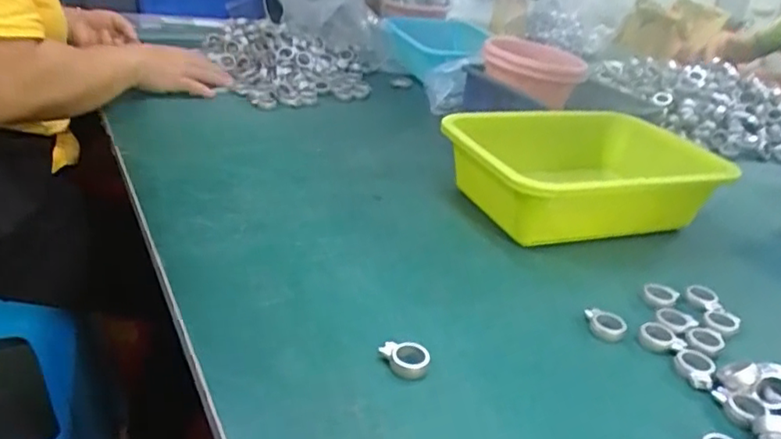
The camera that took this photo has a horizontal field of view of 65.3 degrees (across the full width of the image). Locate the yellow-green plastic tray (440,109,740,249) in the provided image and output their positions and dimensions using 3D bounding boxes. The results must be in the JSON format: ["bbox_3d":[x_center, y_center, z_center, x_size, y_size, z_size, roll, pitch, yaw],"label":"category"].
[{"bbox_3d":[0.203,-0.046,0.648,0.282,0.083,0.203,-4,28,-18],"label":"yellow-green plastic tray"}]

